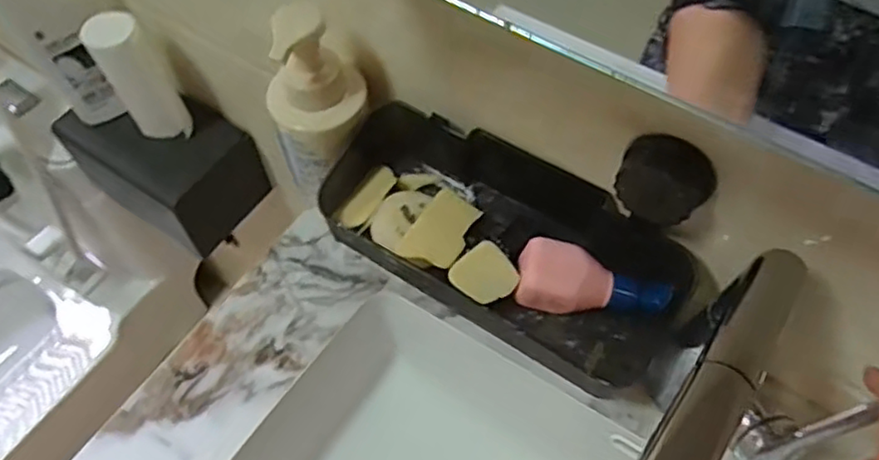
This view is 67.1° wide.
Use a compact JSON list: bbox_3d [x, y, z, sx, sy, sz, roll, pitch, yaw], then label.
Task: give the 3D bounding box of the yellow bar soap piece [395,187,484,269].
[{"bbox_3d":[0.001,0.000,0.488,0.040,0.011,0.062,26,62,16],"label":"yellow bar soap piece"}]

